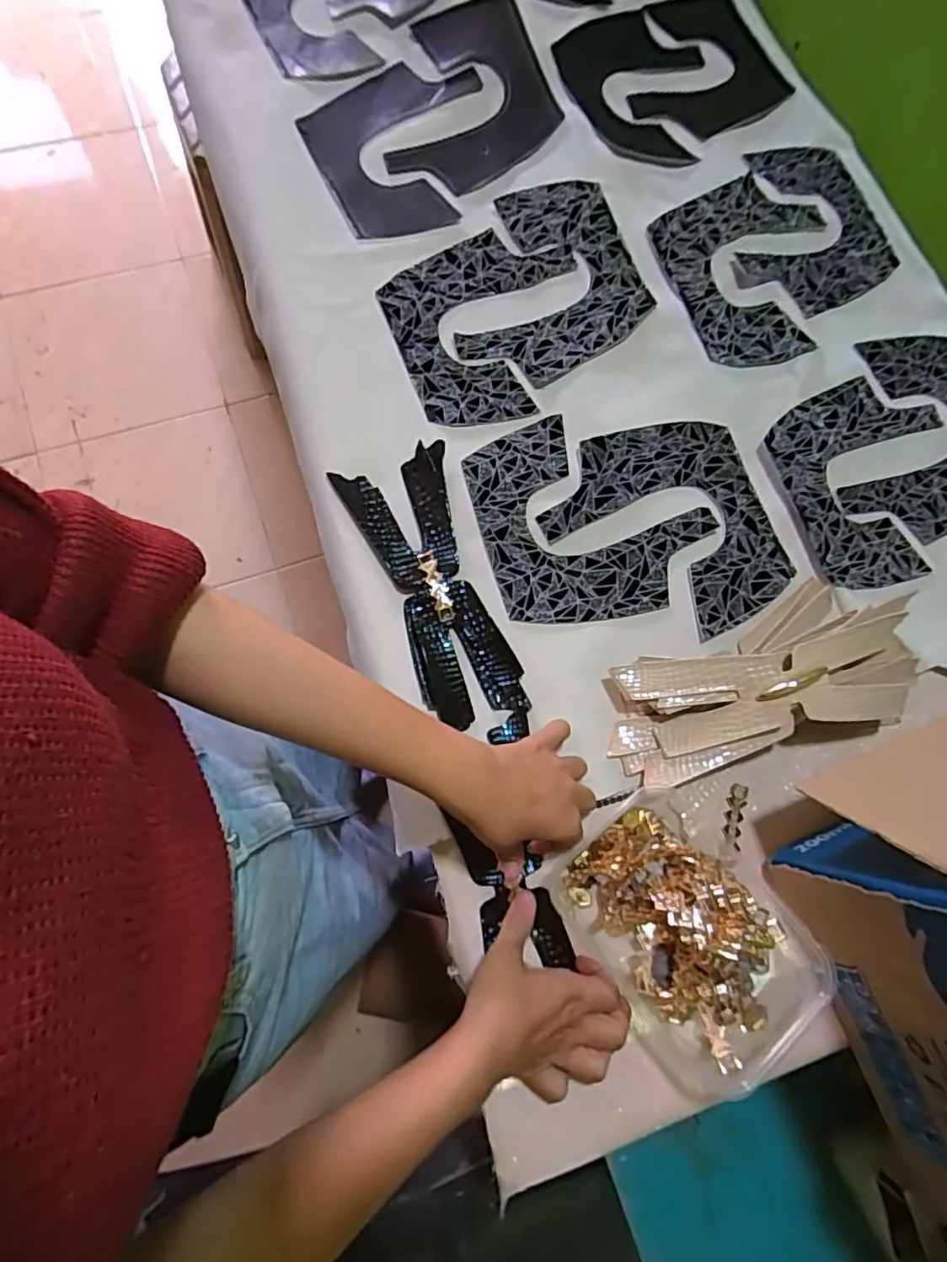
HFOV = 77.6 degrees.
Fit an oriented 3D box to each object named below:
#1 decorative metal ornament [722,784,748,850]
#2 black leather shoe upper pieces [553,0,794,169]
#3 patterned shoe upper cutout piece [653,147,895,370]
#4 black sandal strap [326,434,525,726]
[{"bbox_3d":[0.203,0.143,0.456,0.016,0.005,0.047,15,77,-1],"label":"decorative metal ornament"},{"bbox_3d":[0.211,-0.574,0.614,0.238,0.017,0.185,-24,82,-11],"label":"black leather shoe upper pieces"},{"bbox_3d":[0.291,-0.366,0.564,0.260,0.010,0.175,-40,88,-13],"label":"patterned shoe upper cutout piece"},{"bbox_3d":[-0.030,-0.038,0.479,0.084,0.013,0.227,-22,80,-9],"label":"black sandal strap"}]

